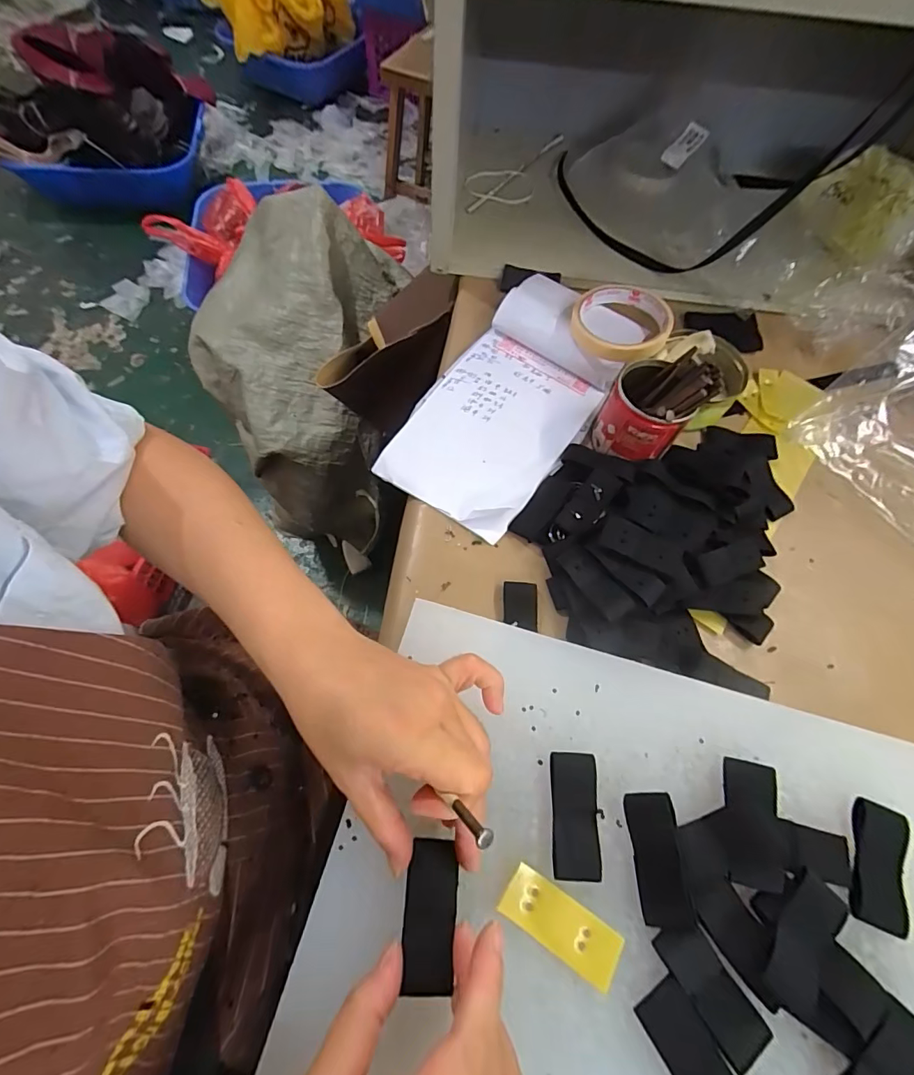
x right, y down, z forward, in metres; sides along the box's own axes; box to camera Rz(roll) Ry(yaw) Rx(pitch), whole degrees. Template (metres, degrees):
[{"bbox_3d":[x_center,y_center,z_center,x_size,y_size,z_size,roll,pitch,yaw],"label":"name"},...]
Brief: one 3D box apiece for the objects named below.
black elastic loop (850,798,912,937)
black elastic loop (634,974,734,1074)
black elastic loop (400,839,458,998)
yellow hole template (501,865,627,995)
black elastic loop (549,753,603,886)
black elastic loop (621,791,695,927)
[{"bbox_3d":[0.236,0.182,0.257,0.031,0.004,0.061,23,65,7],"label":"black elastic loop"},{"bbox_3d":[0.114,0.251,0.218,0.025,0.004,0.063,-28,70,-16],"label":"black elastic loop"},{"bbox_3d":[-0.013,0.187,0.228,0.025,0.008,0.061,3,61,0],"label":"black elastic loop"},{"bbox_3d":[0.053,0.199,0.237,0.062,0.008,0.025,32,67,11],"label":"yellow hole template"},{"bbox_3d":[0.066,0.155,0.259,0.026,0.006,0.061,4,65,-2],"label":"black elastic loop"},{"bbox_3d":[0.108,0.173,0.248,0.025,0.004,0.061,-12,69,20],"label":"black elastic loop"}]

